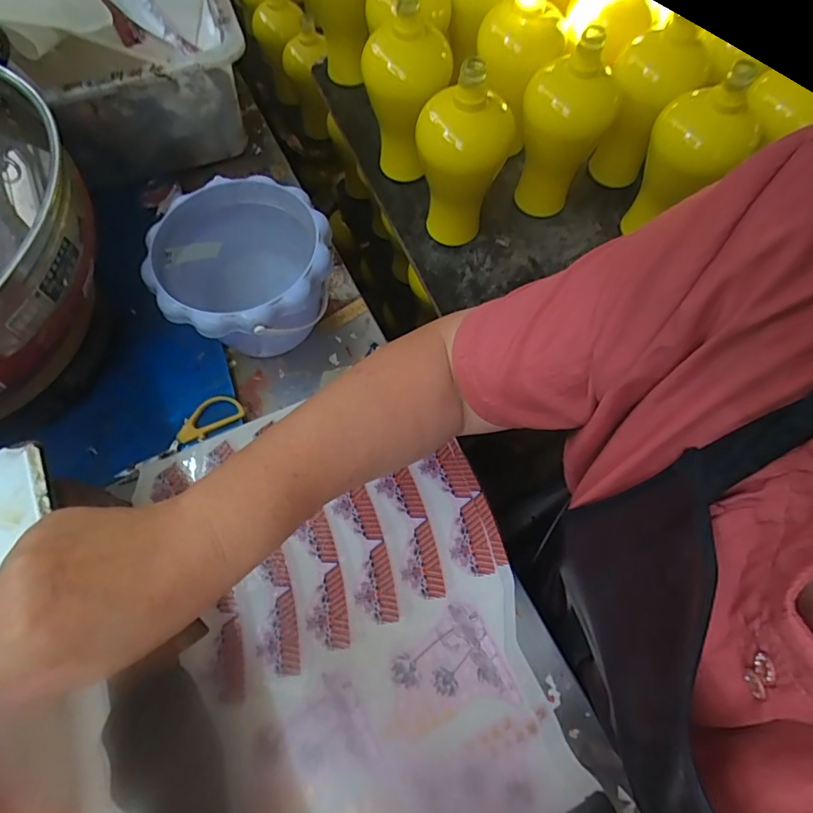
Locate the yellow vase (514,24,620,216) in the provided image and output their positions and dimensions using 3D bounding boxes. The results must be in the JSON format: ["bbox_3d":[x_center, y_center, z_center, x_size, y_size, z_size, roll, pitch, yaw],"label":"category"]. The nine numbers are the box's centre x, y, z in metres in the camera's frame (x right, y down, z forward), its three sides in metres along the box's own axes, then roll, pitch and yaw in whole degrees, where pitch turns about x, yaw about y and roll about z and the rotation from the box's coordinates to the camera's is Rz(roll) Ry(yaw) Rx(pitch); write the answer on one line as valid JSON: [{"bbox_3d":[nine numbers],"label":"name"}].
[{"bbox_3d":[0.181,-0.312,0.593,0.098,0.214,0.101,17,66,6],"label":"yellow vase"}]

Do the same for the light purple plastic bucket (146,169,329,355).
[{"bbox_3d":[-0.144,-0.114,0.474,0.149,0.118,0.148,1,66,-2],"label":"light purple plastic bucket"}]

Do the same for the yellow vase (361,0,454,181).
[{"bbox_3d":[0.000,-0.375,0.603,0.101,0.206,0.096,3,66,0],"label":"yellow vase"}]

